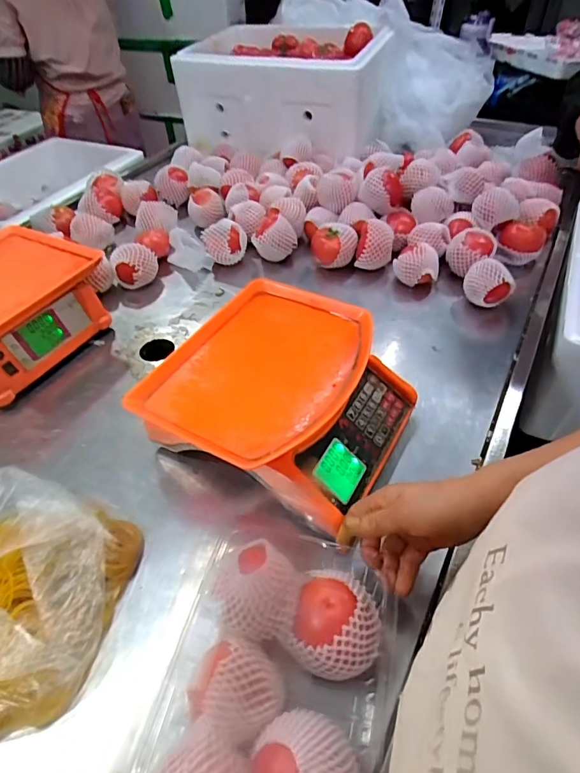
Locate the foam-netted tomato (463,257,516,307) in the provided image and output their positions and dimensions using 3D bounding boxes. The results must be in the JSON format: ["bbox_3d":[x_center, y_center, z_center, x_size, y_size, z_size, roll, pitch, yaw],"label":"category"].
[{"bbox_3d":[0.339,-0.175,0.783,0.062,0.073,0.065,-2,48,2],"label":"foam-netted tomato"}]

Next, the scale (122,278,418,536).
[{"bbox_3d":[-0.005,0.017,0.584,0.270,0.125,0.285,23,53,23],"label":"scale"}]

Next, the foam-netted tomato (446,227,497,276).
[{"bbox_3d":[0.333,-0.246,0.838,0.081,0.068,0.079,15,51,17],"label":"foam-netted tomato"}]

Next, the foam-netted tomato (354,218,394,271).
[{"bbox_3d":[0.162,-0.275,0.878,0.073,0.080,0.078,1,48,5],"label":"foam-netted tomato"}]

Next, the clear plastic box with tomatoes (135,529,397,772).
[{"bbox_3d":[-0.021,0.258,0.386,0.198,0.094,0.243,8,47,12],"label":"clear plastic box with tomatoes"}]

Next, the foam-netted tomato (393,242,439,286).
[{"bbox_3d":[0.237,-0.229,0.847,0.079,0.059,0.075,13,50,15],"label":"foam-netted tomato"}]

